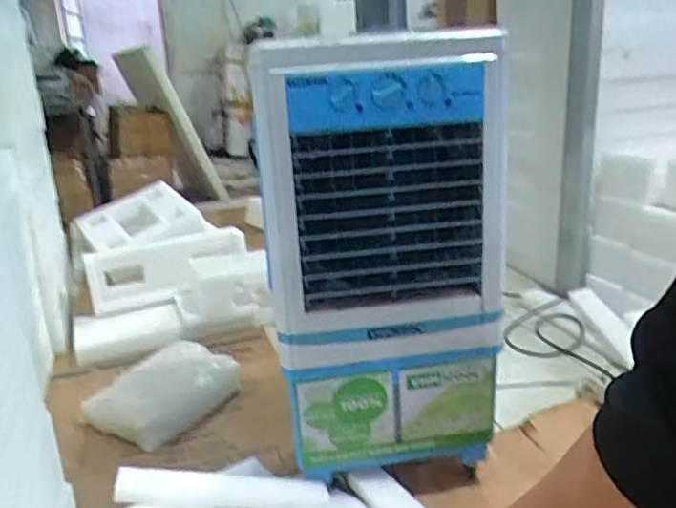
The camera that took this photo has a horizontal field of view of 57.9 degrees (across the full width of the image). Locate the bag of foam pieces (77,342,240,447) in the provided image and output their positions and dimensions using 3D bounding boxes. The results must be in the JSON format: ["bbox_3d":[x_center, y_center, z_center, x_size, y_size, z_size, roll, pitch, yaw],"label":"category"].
[{"bbox_3d":[-0.496,0.394,1.799,0.328,0.090,0.394,8,22,30],"label":"bag of foam pieces"}]

